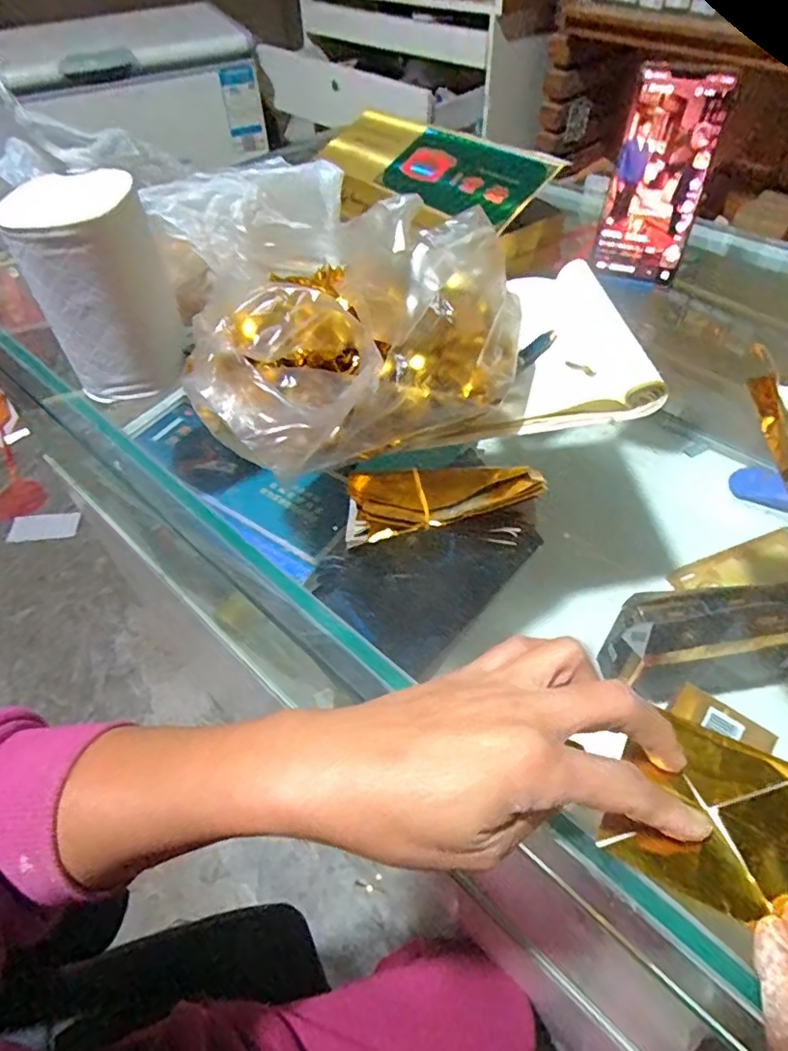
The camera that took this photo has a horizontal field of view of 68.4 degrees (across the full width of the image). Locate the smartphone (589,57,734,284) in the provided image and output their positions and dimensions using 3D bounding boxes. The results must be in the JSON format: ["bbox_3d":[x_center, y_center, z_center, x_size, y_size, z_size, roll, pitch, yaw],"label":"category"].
[{"bbox_3d":[0.216,-0.282,0.474,0.068,0.146,0.009,14,28,14],"label":"smartphone"}]

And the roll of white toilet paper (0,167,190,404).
[{"bbox_3d":[-0.213,-0.174,0.427,0.092,0.124,0.102,-22,53,-14],"label":"roll of white toilet paper"}]

